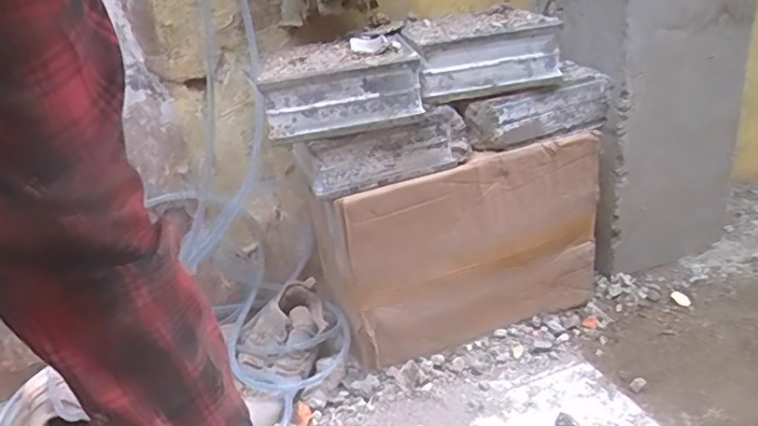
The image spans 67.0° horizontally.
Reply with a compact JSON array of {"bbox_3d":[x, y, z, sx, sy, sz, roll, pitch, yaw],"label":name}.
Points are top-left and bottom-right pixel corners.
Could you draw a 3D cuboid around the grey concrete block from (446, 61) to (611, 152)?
[{"bbox_3d":[0.215,-0.140,0.786,0.235,0.077,0.053,-19,28,-24],"label":"grey concrete block"}]

